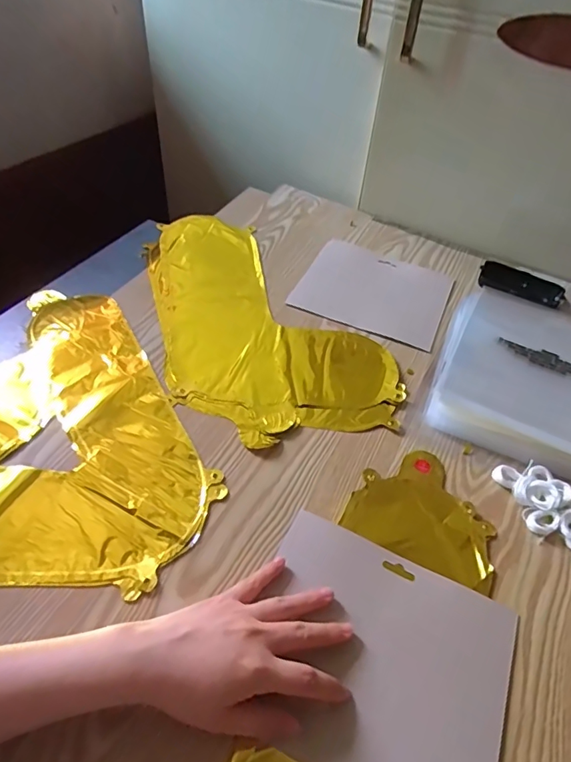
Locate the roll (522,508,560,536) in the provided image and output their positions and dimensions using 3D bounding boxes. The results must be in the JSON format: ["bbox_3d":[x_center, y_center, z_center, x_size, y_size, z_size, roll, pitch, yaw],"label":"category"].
[{"bbox_3d":[0.229,0.126,0.437,0.028,0.010,0.022,13,47,7],"label":"roll"}]

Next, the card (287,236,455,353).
[{"bbox_3d":[0.121,-0.123,0.665,0.190,0.005,0.161,21,52,12],"label":"card"}]

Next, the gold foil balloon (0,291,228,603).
[{"bbox_3d":[-0.222,0.028,0.489,0.311,0.006,0.352,5,47,-1],"label":"gold foil balloon"}]

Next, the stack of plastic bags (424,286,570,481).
[{"bbox_3d":[0.285,-0.004,0.547,0.213,0.035,0.225,20,48,12],"label":"stack of plastic bags"}]

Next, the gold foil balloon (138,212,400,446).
[{"bbox_3d":[-0.038,-0.095,0.620,0.243,0.009,0.414,-9,49,-14],"label":"gold foil balloon"}]

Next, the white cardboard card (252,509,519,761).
[{"bbox_3d":[0.068,0.202,0.362,0.188,0.011,0.163,22,49,15],"label":"white cardboard card"}]

